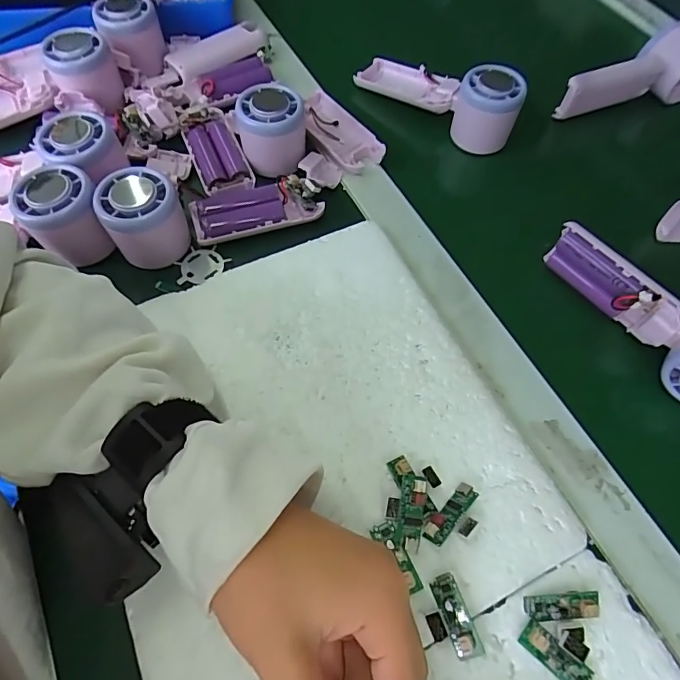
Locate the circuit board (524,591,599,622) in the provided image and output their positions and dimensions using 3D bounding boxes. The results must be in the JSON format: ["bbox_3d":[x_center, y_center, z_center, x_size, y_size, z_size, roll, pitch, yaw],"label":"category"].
[{"bbox_3d":[0.119,0.144,0.245,0.038,0.009,0.013,-3,64,-5],"label":"circuit board"}]

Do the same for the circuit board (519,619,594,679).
[{"bbox_3d":[0.112,0.164,0.234,0.037,0.011,0.013,38,68,15],"label":"circuit board"}]

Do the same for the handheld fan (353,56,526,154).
[{"bbox_3d":[0.094,-0.245,0.441,0.167,0.061,0.054,36,68,14],"label":"handheld fan"}]

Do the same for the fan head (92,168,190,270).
[{"bbox_3d":[-0.146,-0.090,0.340,0.056,0.056,0.054,-32,68,-16],"label":"fan head"}]

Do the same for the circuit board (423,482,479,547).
[{"bbox_3d":[0.064,0.101,0.263,0.013,0.008,0.039,41,69,15],"label":"circuit board"}]

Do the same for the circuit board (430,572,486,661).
[{"bbox_3d":[0.062,0.148,0.242,0.013,0.009,0.040,-18,66,-11],"label":"circuit board"}]

